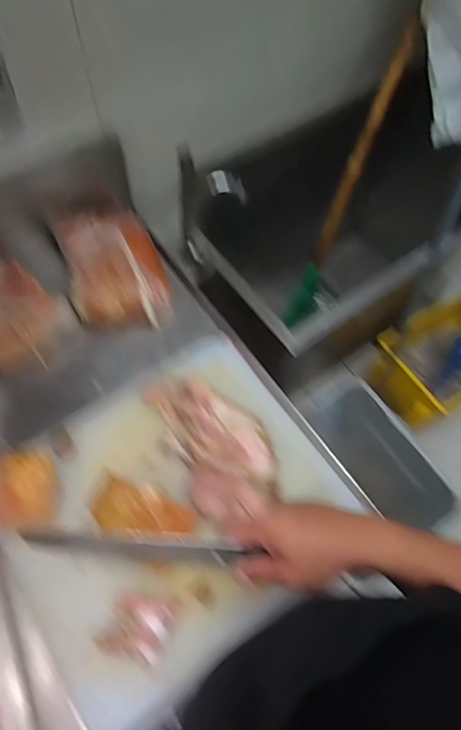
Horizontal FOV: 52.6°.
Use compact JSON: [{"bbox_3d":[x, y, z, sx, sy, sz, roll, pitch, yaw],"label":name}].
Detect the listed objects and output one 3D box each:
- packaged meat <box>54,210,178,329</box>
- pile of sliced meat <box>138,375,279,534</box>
[{"bbox_3d":[-0.182,-0.157,0.736,0.148,0.056,0.203,-13,65,-9],"label":"packaged meat"},{"bbox_3d":[-0.021,0.101,0.619,0.118,0.030,0.213,-29,69,-16],"label":"pile of sliced meat"}]

